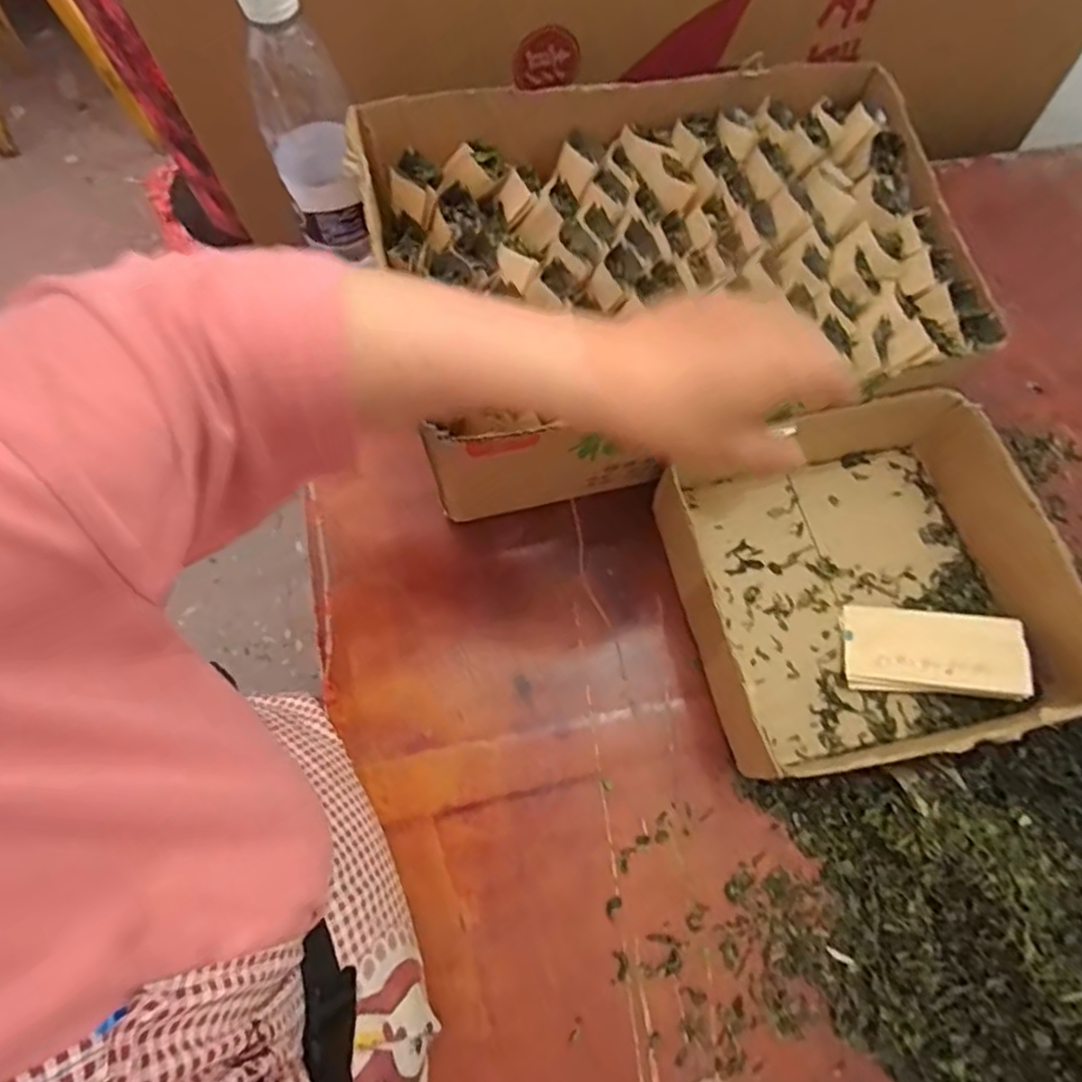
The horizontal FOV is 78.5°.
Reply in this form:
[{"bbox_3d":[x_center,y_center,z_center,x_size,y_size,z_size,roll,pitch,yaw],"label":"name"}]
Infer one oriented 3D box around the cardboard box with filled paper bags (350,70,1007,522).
[{"bbox_3d":[0.095,-0.190,0.493,0.394,0.134,0.273,-14,72,-5],"label":"cardboard box with filled paper bags"}]

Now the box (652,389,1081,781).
[{"bbox_3d":[0.213,0.025,0.450,0.234,0.081,0.226,-15,72,-7],"label":"box"}]

